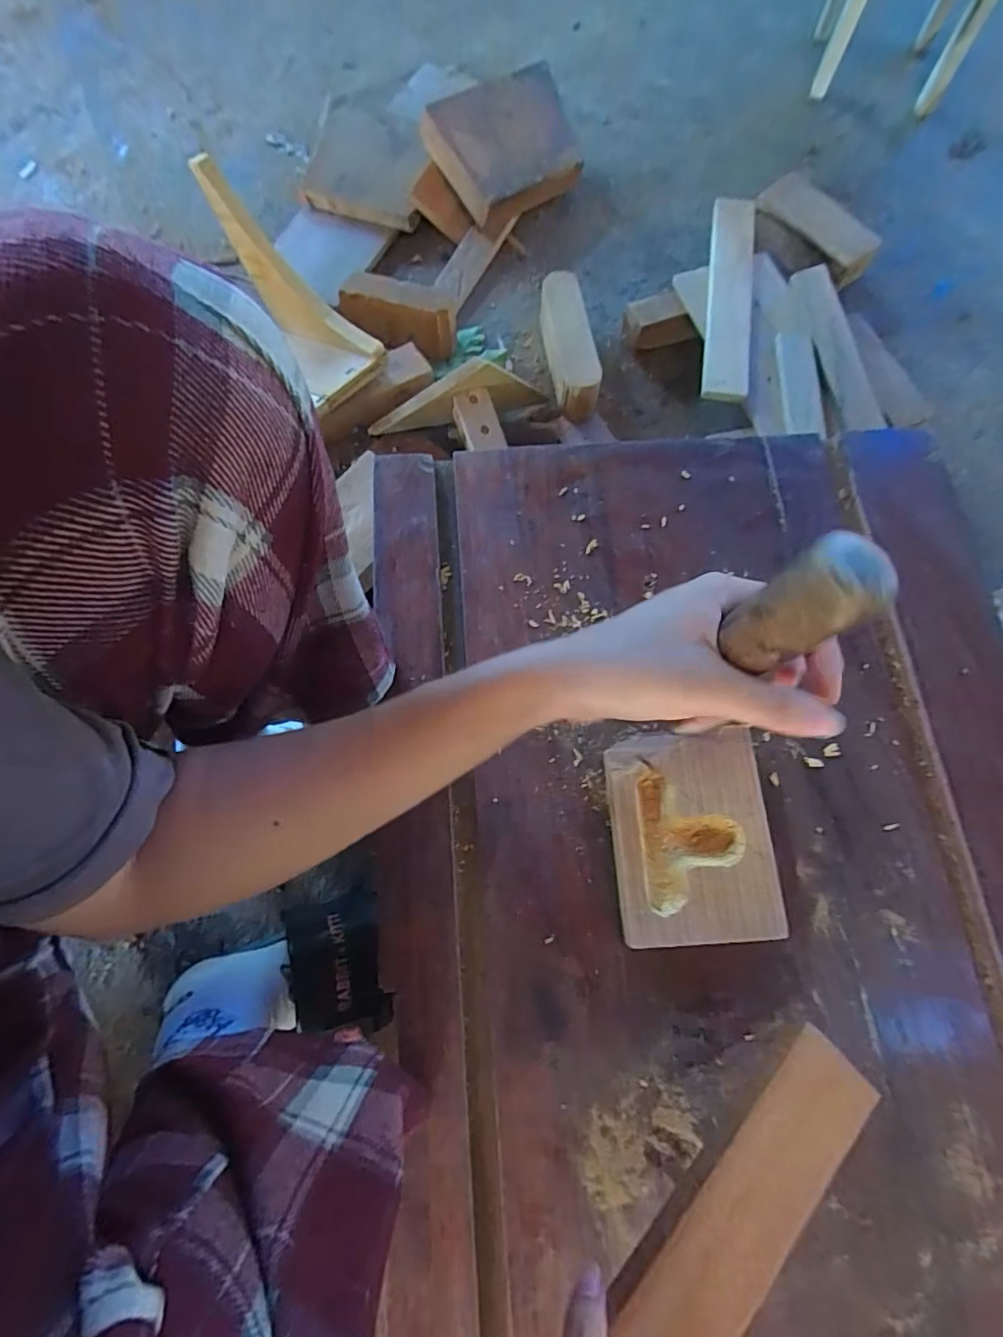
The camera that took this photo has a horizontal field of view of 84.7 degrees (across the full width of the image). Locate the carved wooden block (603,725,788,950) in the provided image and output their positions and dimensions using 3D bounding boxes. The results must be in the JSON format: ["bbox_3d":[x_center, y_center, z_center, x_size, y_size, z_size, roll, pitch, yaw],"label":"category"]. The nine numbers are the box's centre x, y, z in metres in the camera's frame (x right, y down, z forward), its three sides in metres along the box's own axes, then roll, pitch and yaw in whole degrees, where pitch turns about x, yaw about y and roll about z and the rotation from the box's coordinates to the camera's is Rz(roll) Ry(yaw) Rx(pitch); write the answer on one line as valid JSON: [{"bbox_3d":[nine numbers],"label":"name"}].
[{"bbox_3d":[0.133,0.118,0.392,0.108,0.026,0.137,-3,73,-3],"label":"carved wooden block"}]

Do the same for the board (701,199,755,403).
[{"bbox_3d":[0.298,-0.495,0.723,0.057,0.018,0.337,9,75,2],"label":"board"}]

